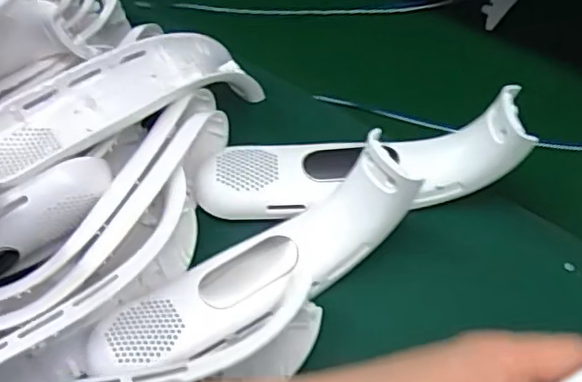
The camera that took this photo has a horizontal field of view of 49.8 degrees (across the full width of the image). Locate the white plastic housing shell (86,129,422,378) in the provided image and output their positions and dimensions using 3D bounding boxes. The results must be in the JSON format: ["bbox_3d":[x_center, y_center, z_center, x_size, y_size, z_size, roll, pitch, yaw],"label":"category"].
[{"bbox_3d":[-0.022,0.042,0.341,0.183,0.058,0.051,-26,58,-14],"label":"white plastic housing shell"}]

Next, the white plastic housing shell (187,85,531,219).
[{"bbox_3d":[0.036,-0.020,0.381,0.190,0.064,0.049,-3,56,1],"label":"white plastic housing shell"}]

